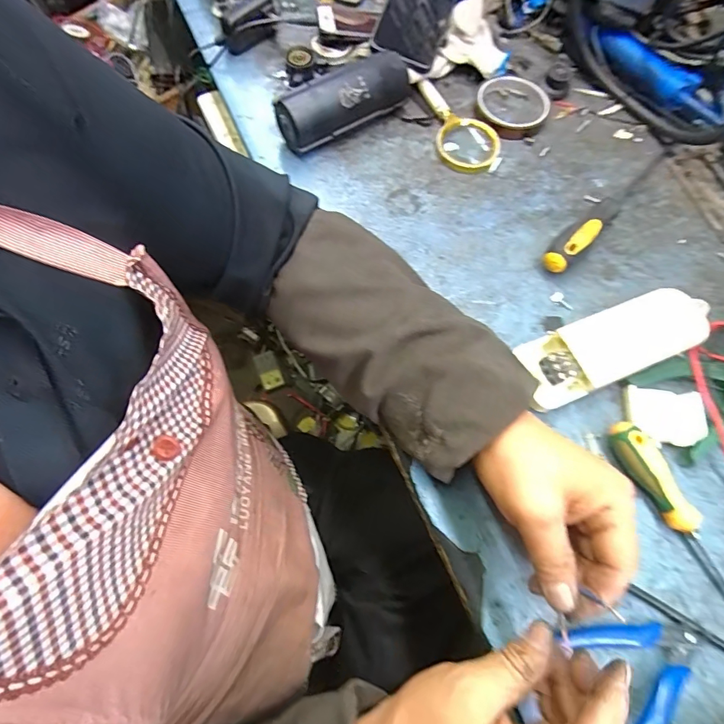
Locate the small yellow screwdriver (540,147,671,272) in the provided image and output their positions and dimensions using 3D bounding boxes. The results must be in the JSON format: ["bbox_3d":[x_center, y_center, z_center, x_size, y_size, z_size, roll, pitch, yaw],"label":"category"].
[{"bbox_3d":[0.268,-0.172,0.455,0.236,0.036,0.028,-42,76,-17],"label":"small yellow screwdriver"}]

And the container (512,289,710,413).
[{"bbox_3d":[0.224,-0.014,0.389,0.183,0.036,0.061,-20,71,-10],"label":"container"}]

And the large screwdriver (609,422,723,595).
[{"bbox_3d":[0.253,0.129,0.334,0.025,0.029,0.176,-24,71,-12],"label":"large screwdriver"}]

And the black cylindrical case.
[{"bbox_3d":[-0.018,-0.288,0.478,0.157,0.054,0.061,-40,75,-16],"label":"black cylindrical case"}]

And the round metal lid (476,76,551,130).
[{"bbox_3d":[0.183,-0.312,0.519,0.081,0.013,0.092,33,71,10],"label":"round metal lid"}]

